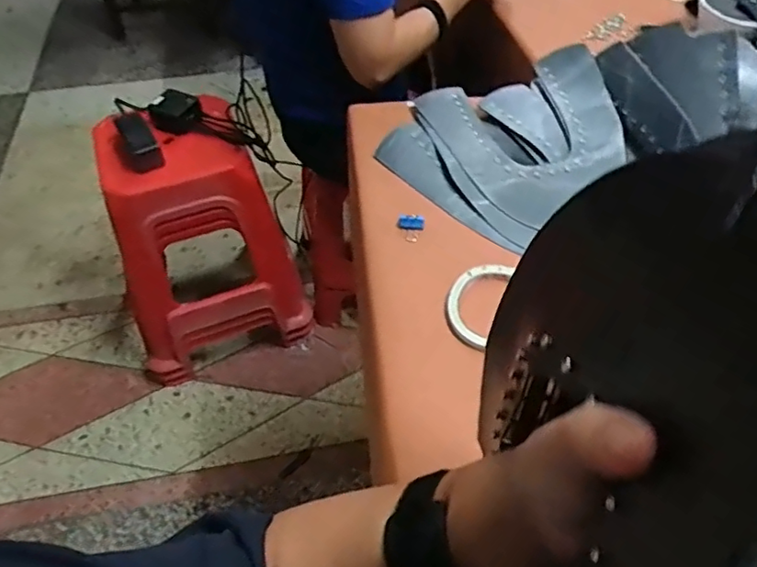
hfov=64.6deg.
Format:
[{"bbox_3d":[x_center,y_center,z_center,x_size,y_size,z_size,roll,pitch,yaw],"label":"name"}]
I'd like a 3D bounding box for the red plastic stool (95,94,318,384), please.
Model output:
[{"bbox_3d":[-0.420,-0.098,1.347,0.363,0.483,0.393,-26,54,-20],"label":"red plastic stool"}]

